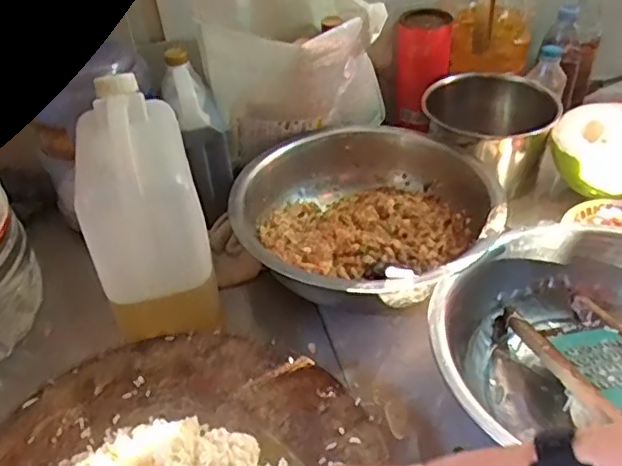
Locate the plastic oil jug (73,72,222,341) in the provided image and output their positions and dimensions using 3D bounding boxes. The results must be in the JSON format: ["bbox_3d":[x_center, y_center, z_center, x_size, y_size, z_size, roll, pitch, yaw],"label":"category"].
[{"bbox_3d":[-0.183,-0.033,0.686,0.115,0.225,0.182,-11,40,-8],"label":"plastic oil jug"}]

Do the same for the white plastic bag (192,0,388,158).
[{"bbox_3d":[-0.024,-0.273,0.916,0.248,0.239,0.173,-30,46,-28],"label":"white plastic bag"}]

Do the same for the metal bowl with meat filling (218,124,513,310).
[{"bbox_3d":[0.072,-0.018,0.816,0.327,0.101,0.332,-2,40,2],"label":"metal bowl with meat filling"}]

